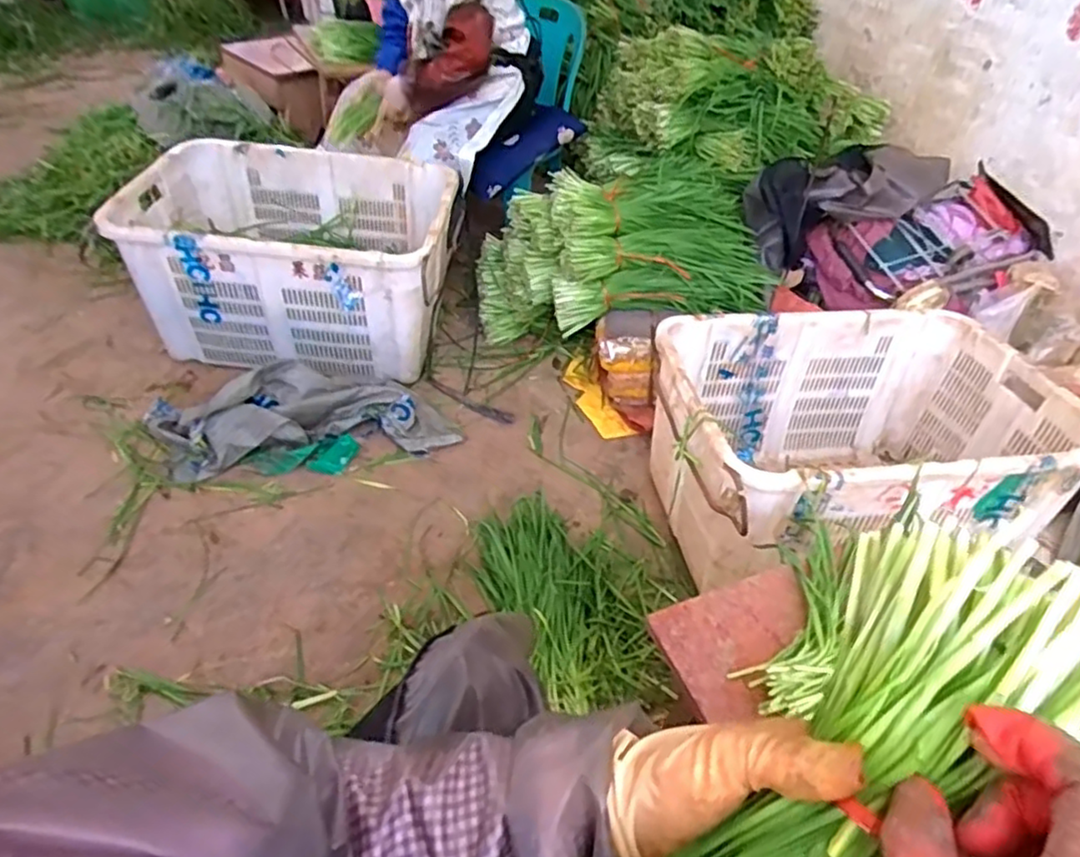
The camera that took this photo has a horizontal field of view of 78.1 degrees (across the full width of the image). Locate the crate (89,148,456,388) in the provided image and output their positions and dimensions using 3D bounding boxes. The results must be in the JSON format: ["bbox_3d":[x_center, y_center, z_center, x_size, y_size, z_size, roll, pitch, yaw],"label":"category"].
[{"bbox_3d":[-0.538,-0.424,1.528,0.663,0.365,0.496,3,53,-4],"label":"crate"}]

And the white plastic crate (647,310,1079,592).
[{"bbox_3d":[0.558,0.053,1.268,0.676,0.402,0.483,-1,44,-8],"label":"white plastic crate"}]

